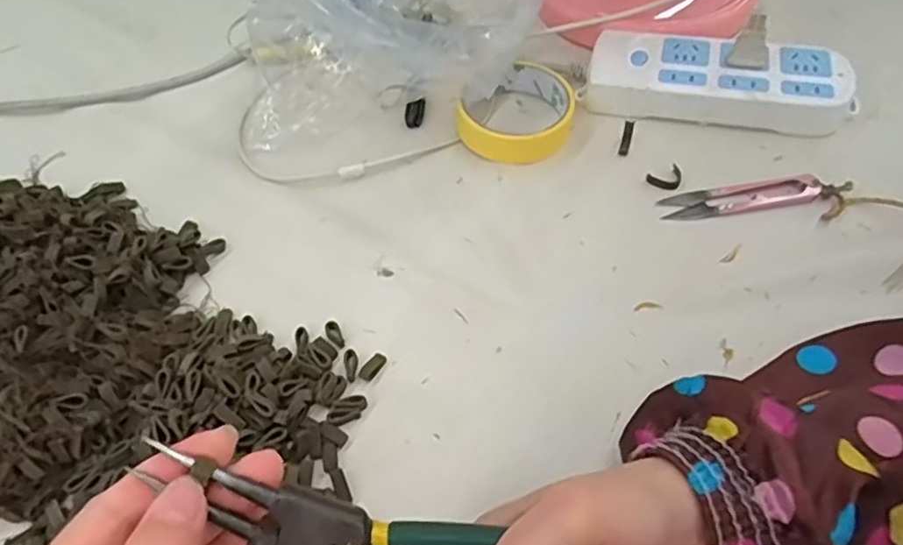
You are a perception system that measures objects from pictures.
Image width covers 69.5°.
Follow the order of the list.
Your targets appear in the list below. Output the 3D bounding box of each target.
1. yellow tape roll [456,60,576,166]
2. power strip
[{"bbox_3d":[0.053,-0.122,0.492,0.079,0.027,0.087,18,56,16],"label":"yellow tape roll"},{"bbox_3d":[0.203,-0.145,0.496,0.195,0.035,0.078,14,55,13],"label":"power strip"}]

